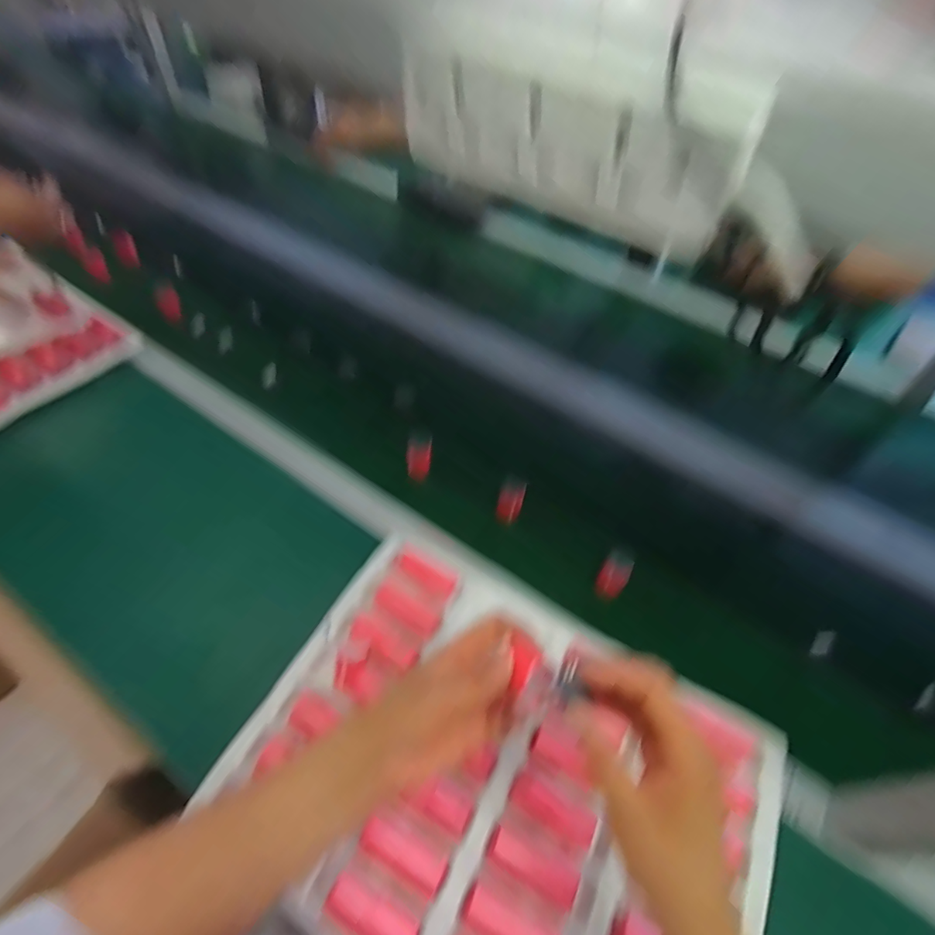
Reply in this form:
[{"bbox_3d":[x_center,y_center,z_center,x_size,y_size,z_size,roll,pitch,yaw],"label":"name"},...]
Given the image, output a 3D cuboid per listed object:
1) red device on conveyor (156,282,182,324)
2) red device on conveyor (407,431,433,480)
[{"bbox_3d":[-0.513,-0.282,0.853,0.030,0.065,0.020,-9,15,-8],"label":"red device on conveyor"},{"bbox_3d":[-0.065,-0.016,0.678,0.031,0.065,0.014,8,13,4],"label":"red device on conveyor"}]

